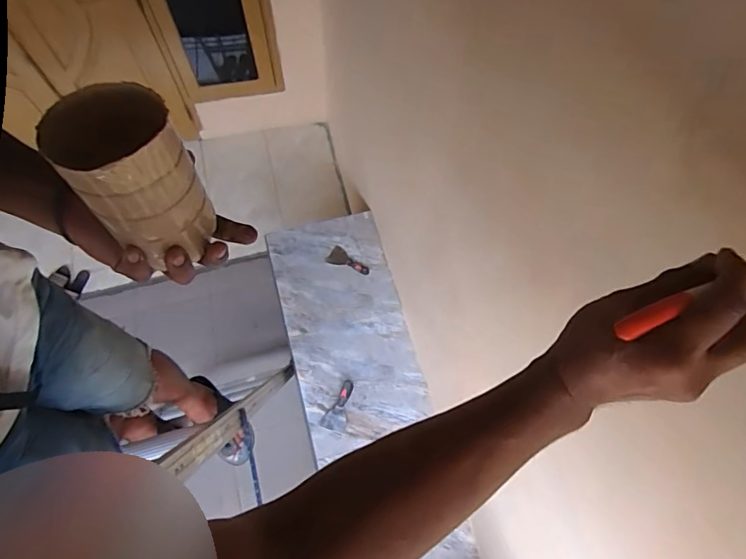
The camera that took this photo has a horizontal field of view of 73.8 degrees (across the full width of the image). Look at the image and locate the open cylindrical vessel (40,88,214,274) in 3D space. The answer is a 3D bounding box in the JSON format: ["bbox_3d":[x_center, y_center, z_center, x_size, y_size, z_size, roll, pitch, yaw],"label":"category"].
[{"bbox_3d":[-0.181,-0.080,0.384,0.079,0.126,0.082,1,69,-2],"label":"open cylindrical vessel"}]

